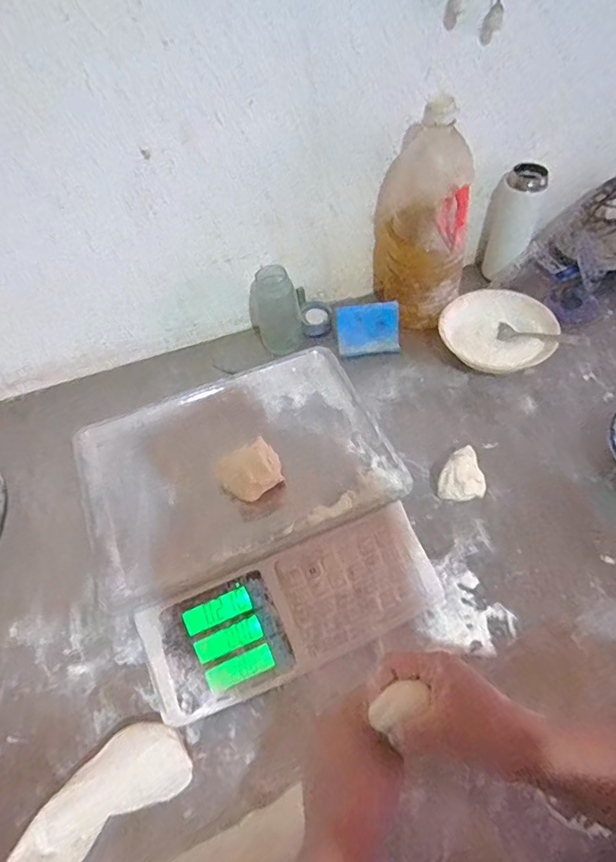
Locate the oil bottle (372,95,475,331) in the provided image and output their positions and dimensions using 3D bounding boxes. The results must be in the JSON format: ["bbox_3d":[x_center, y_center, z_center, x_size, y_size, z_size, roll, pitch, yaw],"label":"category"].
[{"bbox_3d":[0.166,-0.307,0.744,0.130,0.297,0.121,2,55,7],"label":"oil bottle"}]

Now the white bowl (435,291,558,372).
[{"bbox_3d":[0.286,-0.144,0.777,0.159,0.055,0.141,18,58,17],"label":"white bowl"}]

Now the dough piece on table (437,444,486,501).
[{"bbox_3d":[0.198,0.060,0.647,0.054,0.047,0.064,19,58,18],"label":"dough piece on table"}]

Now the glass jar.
[{"bbox_3d":[-0.048,-0.196,0.794,0.076,0.143,0.076,-2,54,3],"label":"glass jar"}]

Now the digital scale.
[{"bbox_3d":[-0.060,0.093,0.594,0.329,0.128,0.337,-21,55,-10],"label":"digital scale"}]

